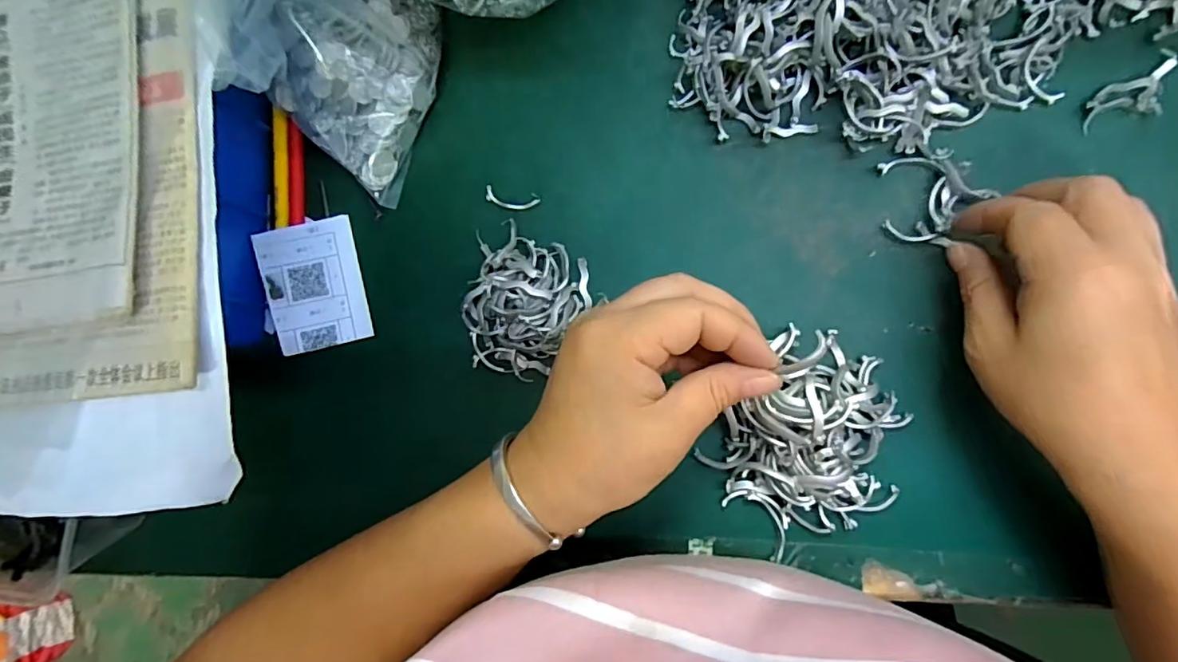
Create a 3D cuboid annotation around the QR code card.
[{"bbox_3d":[-0.163,-0.028,0.318,0.053,0.004,0.075,-14,86,-10],"label":"QR code card"}]

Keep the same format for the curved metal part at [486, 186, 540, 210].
[{"bbox_3d":[-0.045,-0.077,0.311,0.032,0.004,0.012,10,87,8],"label":"curved metal part"}]

